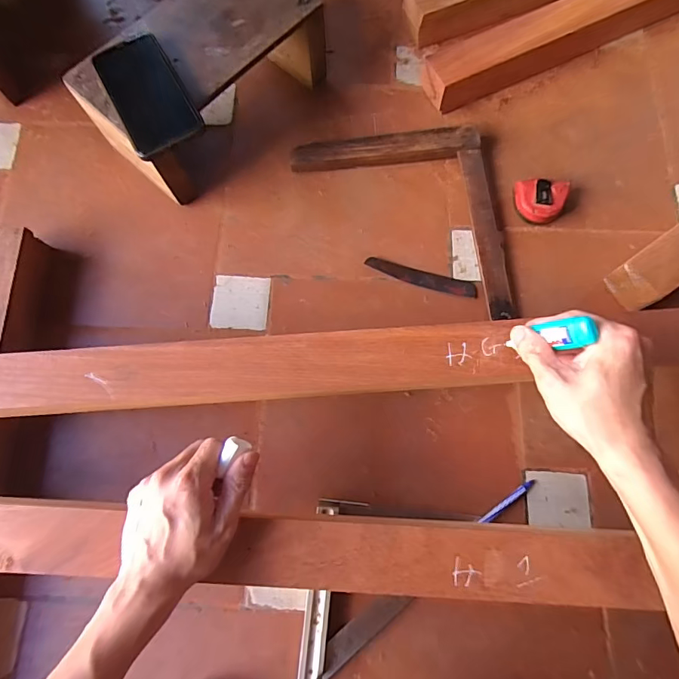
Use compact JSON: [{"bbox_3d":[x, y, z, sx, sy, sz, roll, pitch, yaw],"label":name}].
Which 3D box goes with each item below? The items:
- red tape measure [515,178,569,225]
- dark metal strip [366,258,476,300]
[{"bbox_3d":[0.258,-0.176,0.568,0.063,0.030,0.056,9,76,2],"label":"red tape measure"},{"bbox_3d":[0.104,-0.078,0.558,0.143,0.004,0.022,15,77,4],"label":"dark metal strip"}]

